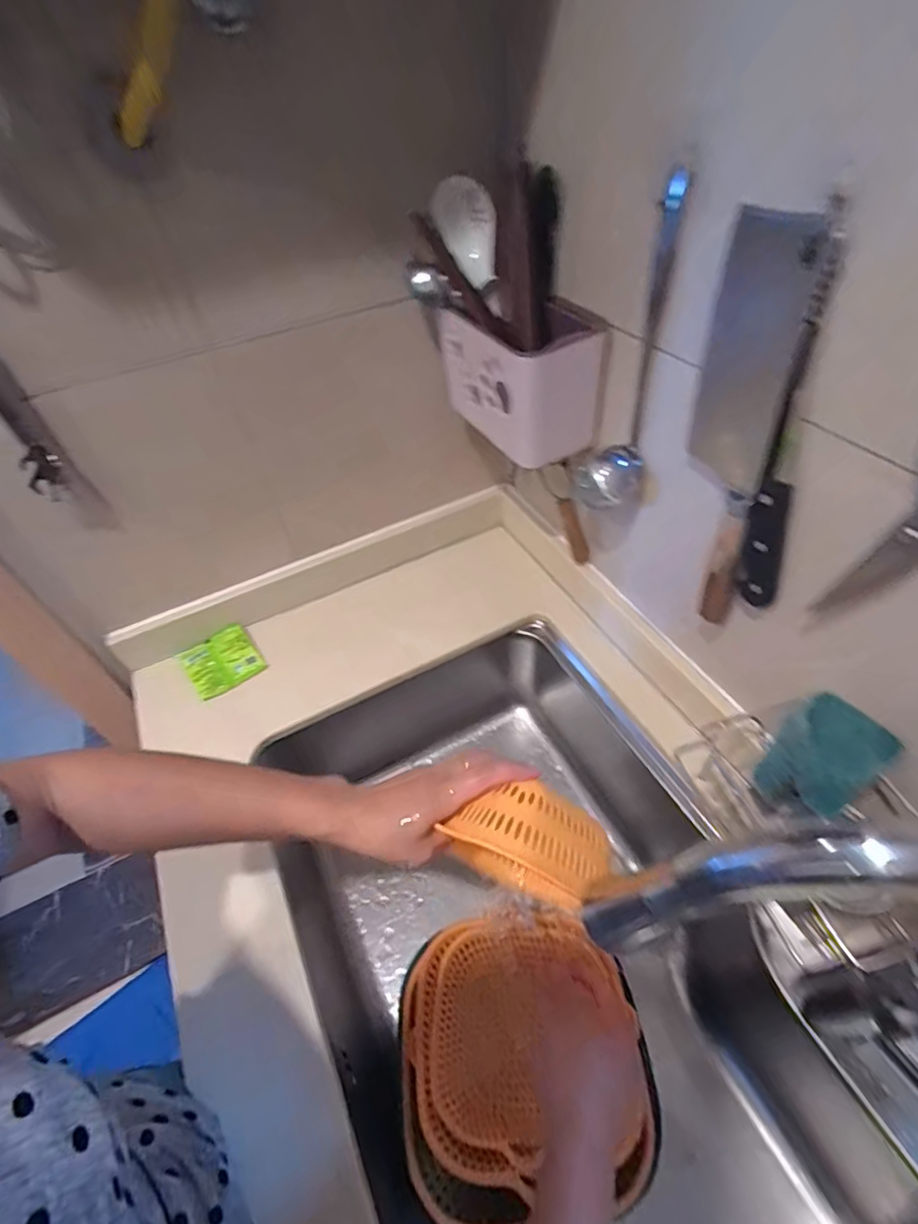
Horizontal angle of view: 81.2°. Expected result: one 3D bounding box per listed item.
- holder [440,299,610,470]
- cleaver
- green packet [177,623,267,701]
[{"bbox_3d":[0.060,-0.253,0.579,0.092,0.127,0.183,-26,51,-16],"label":"holder"},{"bbox_3d":[0.221,-0.132,0.406,0.023,0.276,0.096,-21,28,-12],"label":"cleaver"},{"bbox_3d":[-0.318,0.064,0.719,0.087,0.027,0.093,-32,53,-21],"label":"green packet"}]

